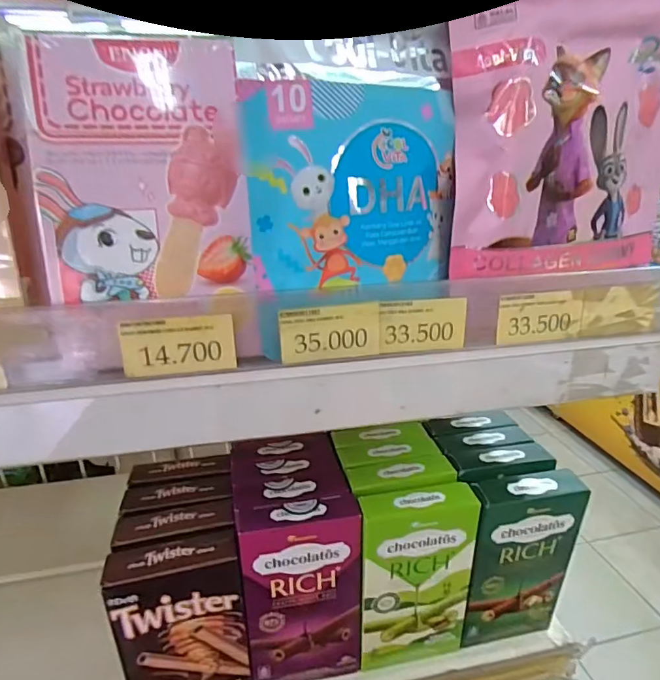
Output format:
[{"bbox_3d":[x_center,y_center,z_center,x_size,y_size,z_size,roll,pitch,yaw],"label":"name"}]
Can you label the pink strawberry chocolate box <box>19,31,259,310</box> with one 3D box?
[{"bbox_3d":[-0.088,-0.077,0.222,0.097,0.115,0.028,-3,21,-6],"label":"pink strawberry chocolate box"}]

